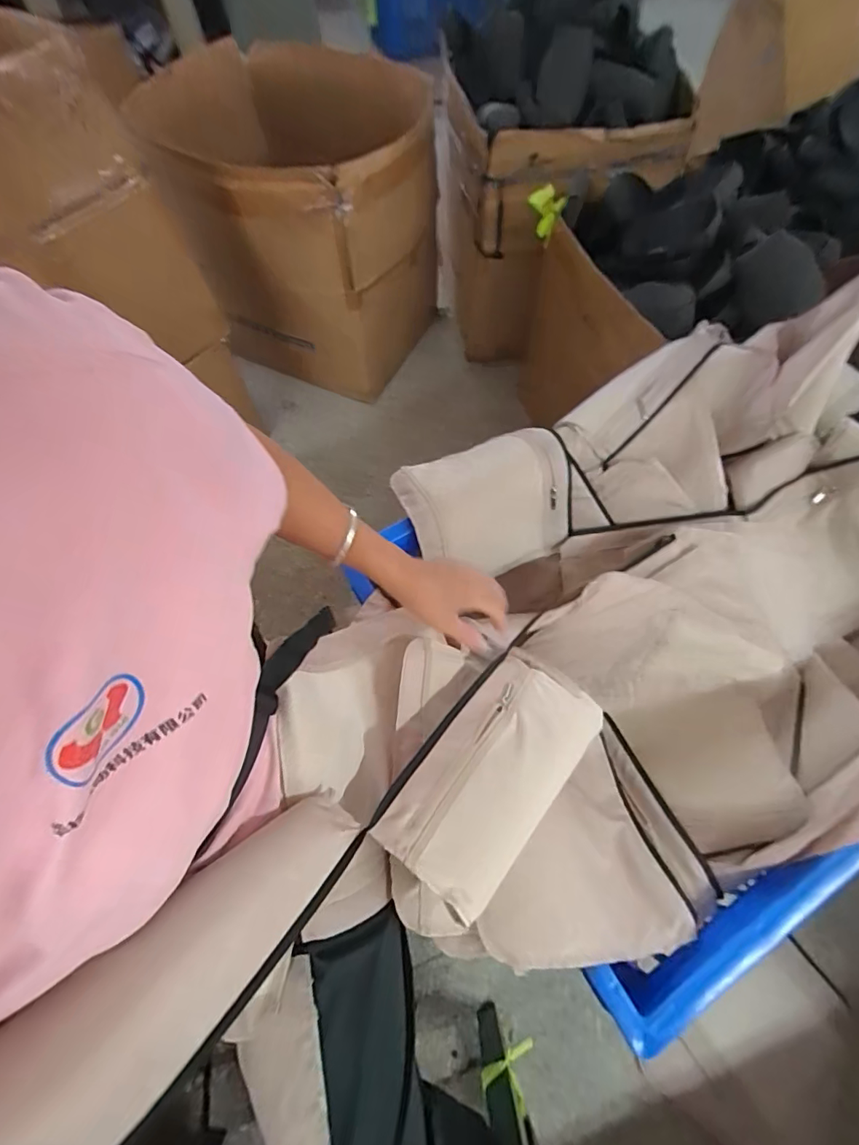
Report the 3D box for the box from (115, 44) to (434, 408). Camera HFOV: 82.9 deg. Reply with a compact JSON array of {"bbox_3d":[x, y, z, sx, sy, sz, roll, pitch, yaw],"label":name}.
[{"bbox_3d":[-0.271,-0.903,1.358,0.516,0.604,0.560,19,64,9],"label":"box"}]

